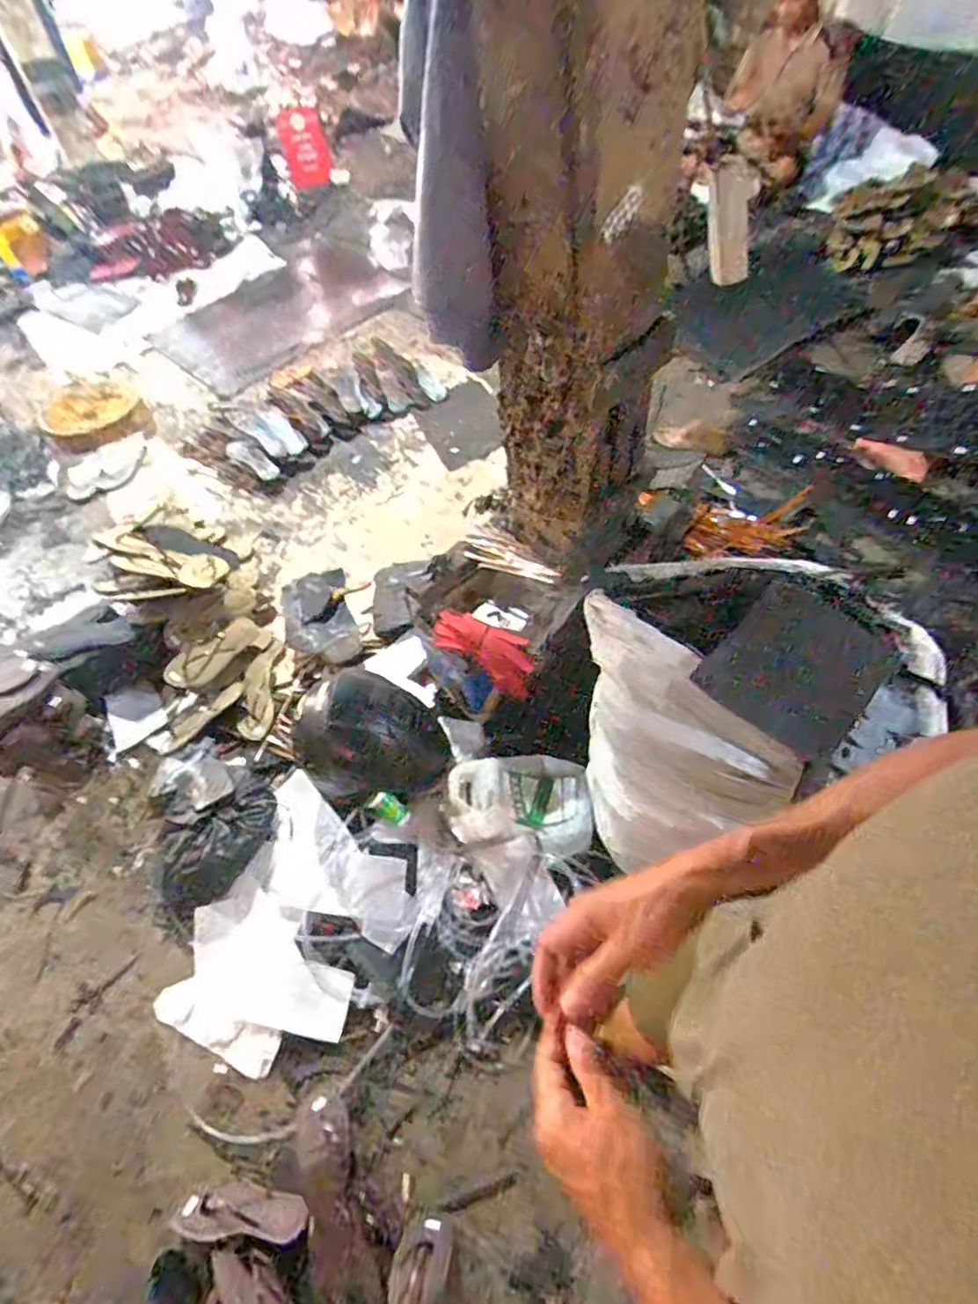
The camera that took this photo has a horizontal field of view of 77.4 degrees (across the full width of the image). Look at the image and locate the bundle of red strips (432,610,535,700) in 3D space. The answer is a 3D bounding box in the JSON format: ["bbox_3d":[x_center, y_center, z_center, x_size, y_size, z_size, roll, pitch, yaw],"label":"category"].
[{"bbox_3d":[-0.005,-0.005,1.392,0.242,0.089,0.097,26,63,20],"label":"bundle of red strips"}]

